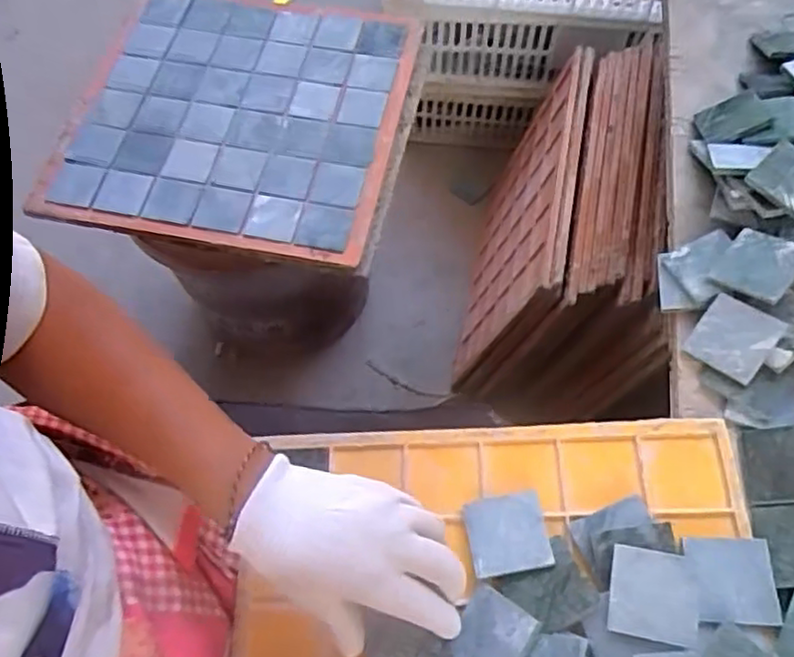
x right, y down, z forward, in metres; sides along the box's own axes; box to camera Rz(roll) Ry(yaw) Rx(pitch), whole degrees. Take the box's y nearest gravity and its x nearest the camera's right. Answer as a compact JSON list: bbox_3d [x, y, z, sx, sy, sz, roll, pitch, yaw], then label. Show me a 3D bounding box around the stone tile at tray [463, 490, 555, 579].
[{"bbox_3d":[0.071,0.134,0.439,0.050,0.004,0.049,-12,56,4],"label":"stone tile at tray"}]

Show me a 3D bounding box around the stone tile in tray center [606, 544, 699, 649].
[{"bbox_3d":[0.157,0.162,0.410,0.050,0.004,0.051,7,70,15],"label":"stone tile in tray center"}]

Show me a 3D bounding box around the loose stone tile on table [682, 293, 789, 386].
[{"bbox_3d":[0.241,0.007,0.484,0.050,0.006,0.050,36,91,37],"label":"loose stone tile on table"}]

